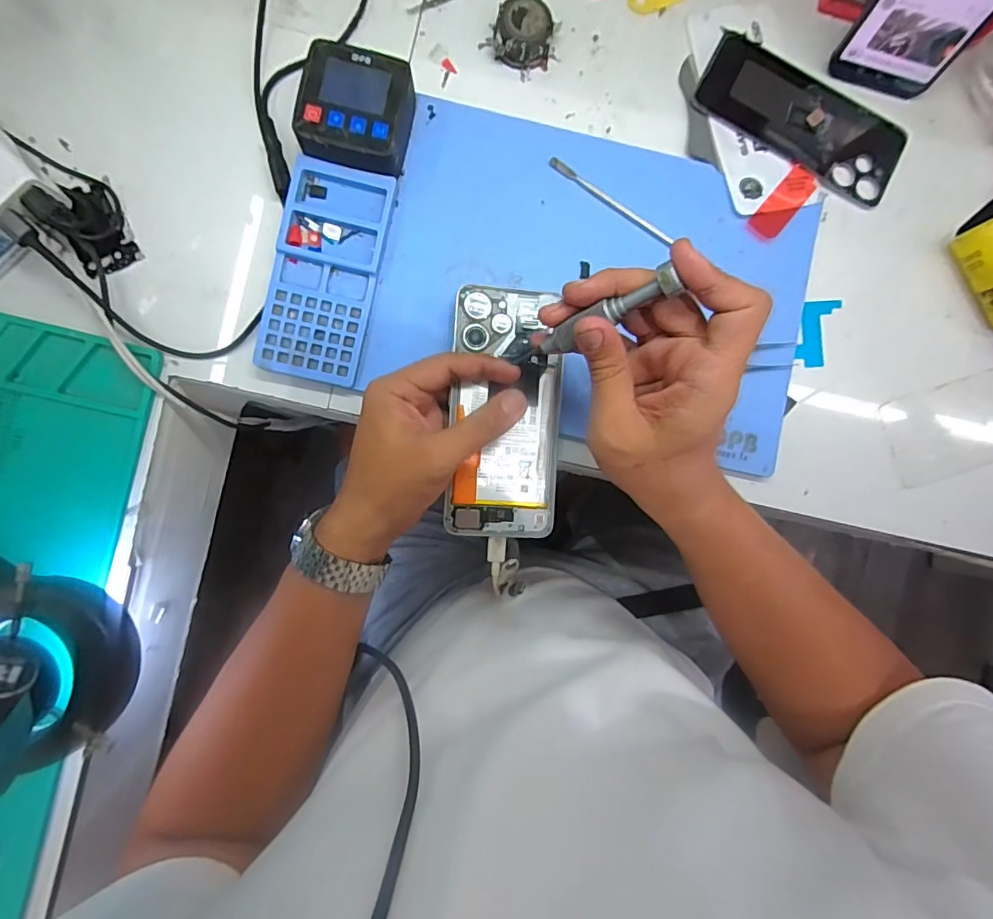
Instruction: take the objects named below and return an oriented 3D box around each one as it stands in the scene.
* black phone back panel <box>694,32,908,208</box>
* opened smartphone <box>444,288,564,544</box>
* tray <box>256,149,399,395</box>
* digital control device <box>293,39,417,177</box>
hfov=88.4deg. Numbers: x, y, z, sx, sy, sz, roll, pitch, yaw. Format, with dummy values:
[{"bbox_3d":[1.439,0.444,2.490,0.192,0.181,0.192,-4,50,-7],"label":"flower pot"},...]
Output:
[{"bbox_3d":[0.233,-0.261,0.390,0.163,0.004,0.077,28,87,-2],"label":"black phone back panel"},{"bbox_3d":[0.006,-0.031,0.346,0.075,0.009,0.166,0,91,-3],"label":"opened smartphone"},{"bbox_3d":[-0.120,-0.132,0.360,0.070,0.012,0.151,12,87,-3],"label":"tray"},{"bbox_3d":[-0.097,-0.236,0.354,0.070,0.034,0.074,11,87,-3],"label":"digital control device"}]

